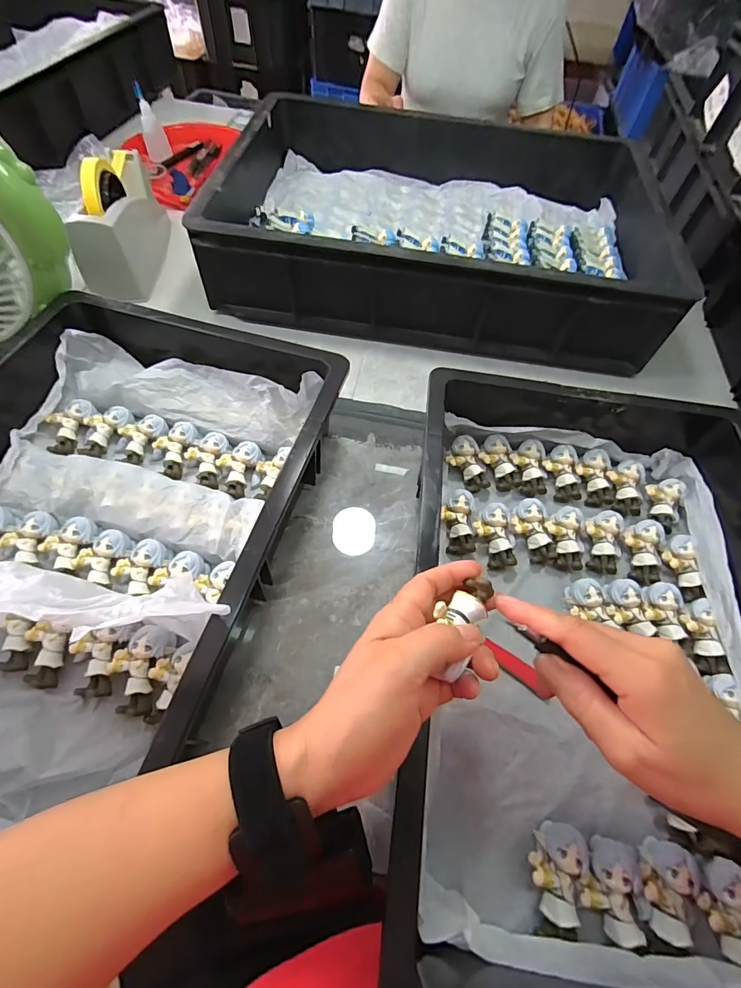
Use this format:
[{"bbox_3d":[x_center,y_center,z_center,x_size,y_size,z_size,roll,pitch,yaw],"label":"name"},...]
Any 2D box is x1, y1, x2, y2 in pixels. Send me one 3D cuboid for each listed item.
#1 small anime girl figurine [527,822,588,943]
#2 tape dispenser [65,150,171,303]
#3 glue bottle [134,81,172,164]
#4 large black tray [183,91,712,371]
[{"bbox_3d":[0.119,0.249,0.279,0.033,0.026,0.058,17,59,6],"label":"small anime girl figurine"},{"bbox_3d":[-0.329,-0.369,0.570,0.067,0.114,0.201,0,59,-4],"label":"tape dispenser"},{"bbox_3d":[-0.383,-0.646,0.756,0.039,0.107,0.027,-18,29,-14],"label":"glue bottle"},{"bbox_3d":[0.098,-0.388,0.625,0.569,0.131,0.397,7,58,0],"label":"large black tray"}]

